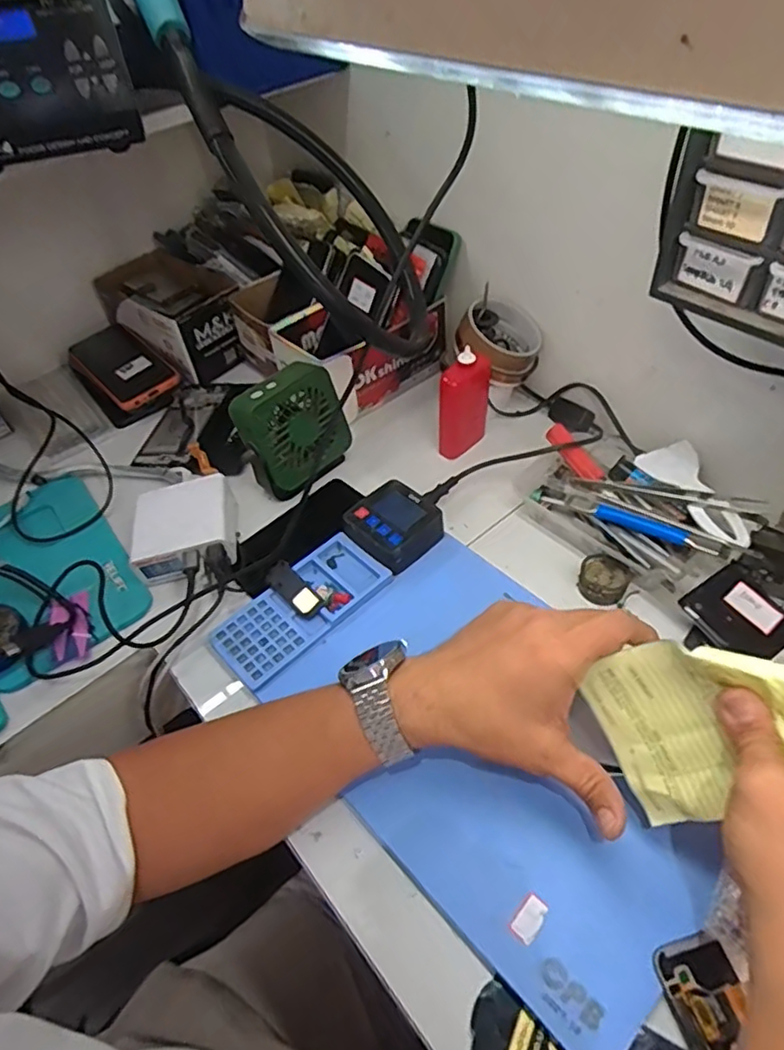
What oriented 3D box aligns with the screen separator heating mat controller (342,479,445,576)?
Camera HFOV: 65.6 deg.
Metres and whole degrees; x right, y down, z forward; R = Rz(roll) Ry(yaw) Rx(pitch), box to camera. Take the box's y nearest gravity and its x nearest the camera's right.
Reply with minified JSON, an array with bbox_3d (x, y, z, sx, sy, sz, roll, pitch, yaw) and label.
[{"bbox_3d":[0.002,0.002,0.554,0.079,0.035,0.074,-39,56,-24],"label":"screen separator heating mat controller"}]

